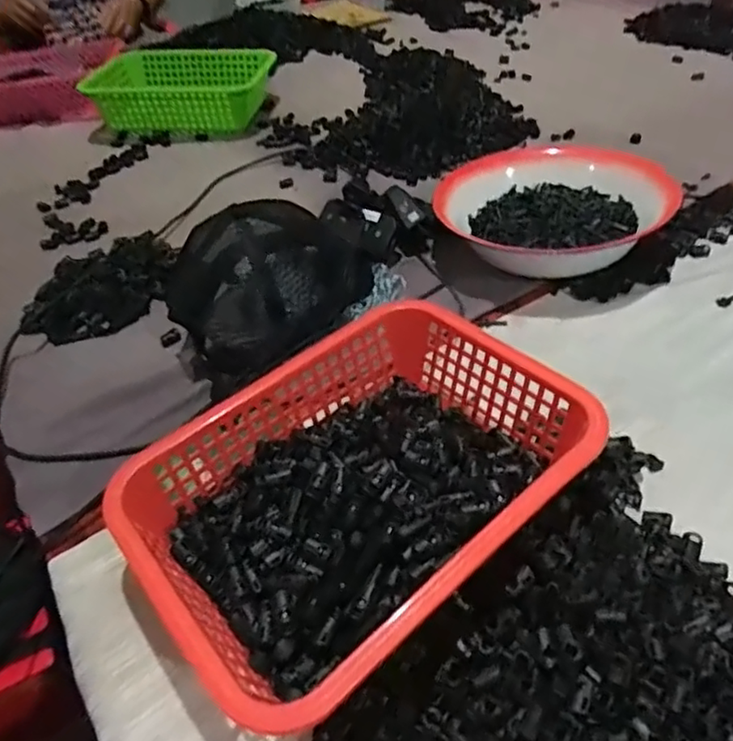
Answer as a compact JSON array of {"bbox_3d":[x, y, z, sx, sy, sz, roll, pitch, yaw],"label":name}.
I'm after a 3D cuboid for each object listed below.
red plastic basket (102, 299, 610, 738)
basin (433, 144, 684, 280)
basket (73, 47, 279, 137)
[{"bbox_3d":[0.000,0.085,0.447,0.294,0.085,0.214,-34,50,-26],"label":"red plastic basket"},{"bbox_3d":[0.222,-0.193,0.717,0.233,0.093,0.191,20,49,25],"label":"basin"},{"bbox_3d":[-0.330,-0.501,1.119,0.325,0.092,0.183,-1,44,6],"label":"basket"}]

